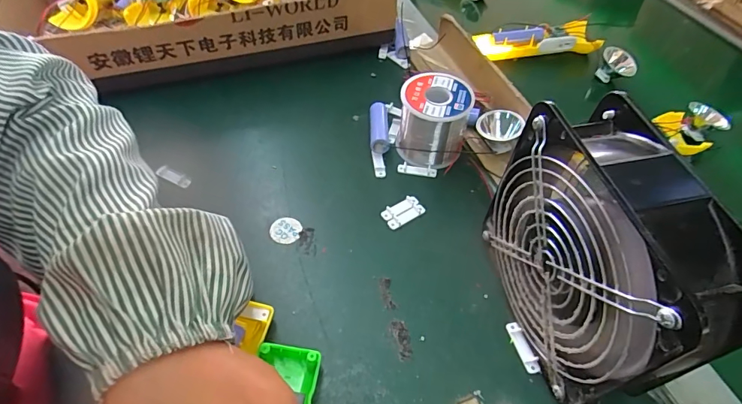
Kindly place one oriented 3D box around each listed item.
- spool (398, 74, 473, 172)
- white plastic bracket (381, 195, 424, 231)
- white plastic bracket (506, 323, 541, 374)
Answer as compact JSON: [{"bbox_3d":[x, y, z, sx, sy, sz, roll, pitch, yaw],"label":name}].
[{"bbox_3d":[0.059,-0.076,0.416,0.062,0.068,0.062,6,51,2],"label":"spool"},{"bbox_3d":[0.028,0.009,0.385,0.037,0.006,0.020,-26,57,-23],"label":"white plastic bracket"},{"bbox_3d":[0.109,0.104,0.310,0.009,0.006,0.036,-11,52,-12],"label":"white plastic bracket"}]

